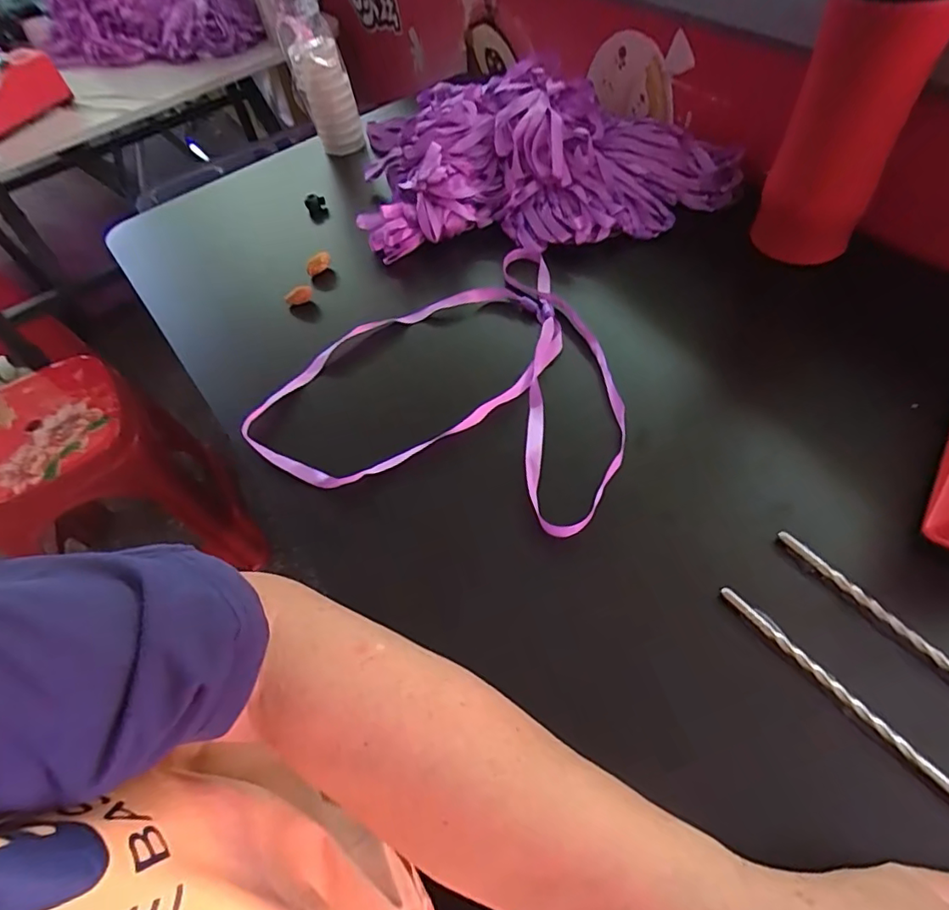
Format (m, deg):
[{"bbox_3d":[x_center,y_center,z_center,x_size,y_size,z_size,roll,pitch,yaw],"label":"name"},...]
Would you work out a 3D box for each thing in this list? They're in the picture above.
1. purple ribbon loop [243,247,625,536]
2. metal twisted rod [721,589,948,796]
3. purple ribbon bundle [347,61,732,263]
[{"bbox_3d":[-0.010,-0.074,0.414,0.253,0.021,0.254,11,58,15],"label":"purple ribbon loop"},{"bbox_3d":[0.197,0.136,0.244,0.007,0.007,0.202,-34,59,-19],"label":"metal twisted rod"},{"bbox_3d":[0.059,-0.288,0.513,0.344,0.071,0.230,-3,55,5],"label":"purple ribbon bundle"}]

